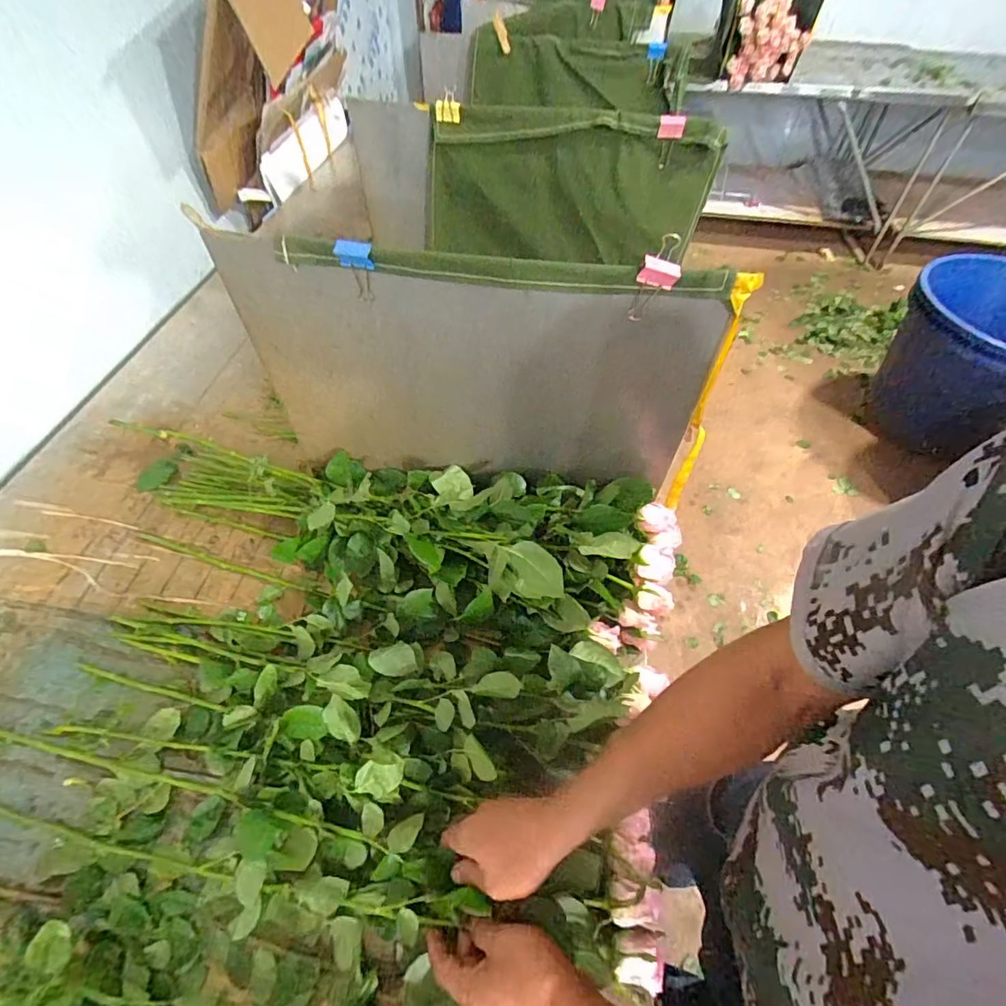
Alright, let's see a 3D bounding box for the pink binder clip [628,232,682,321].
[{"bbox_3d":[0.134,-0.194,0.443,0.033,0.078,0.016,-1,52,-2],"label":"pink binder clip"}]

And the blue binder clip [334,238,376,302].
[{"bbox_3d":[-0.136,-0.216,0.473,0.033,0.058,0.011,5,52,3],"label":"blue binder clip"}]

